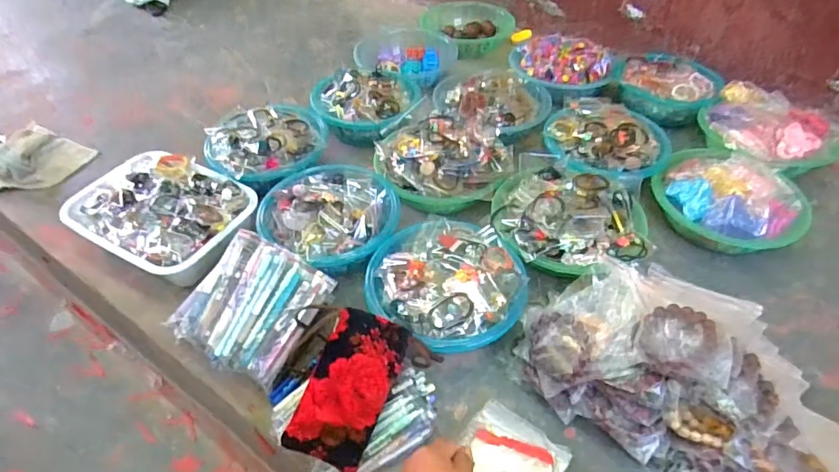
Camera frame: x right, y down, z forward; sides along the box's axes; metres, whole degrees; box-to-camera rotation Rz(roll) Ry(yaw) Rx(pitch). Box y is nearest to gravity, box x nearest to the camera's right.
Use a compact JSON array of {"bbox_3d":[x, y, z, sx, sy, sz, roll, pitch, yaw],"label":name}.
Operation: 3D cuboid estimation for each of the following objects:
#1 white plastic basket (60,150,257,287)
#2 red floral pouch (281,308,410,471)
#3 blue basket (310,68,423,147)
[{"bbox_3d":[-0.421,-0.038,0.871,0.295,0.062,0.206,24,50,21],"label":"white plastic basket"},{"bbox_3d":[-0.082,0.178,0.627,0.091,0.047,0.174,15,53,14],"label":"red floral pouch"},{"bbox_3d":[-0.107,-0.280,1.100,0.215,0.096,0.196,0,46,0],"label":"blue basket"}]

